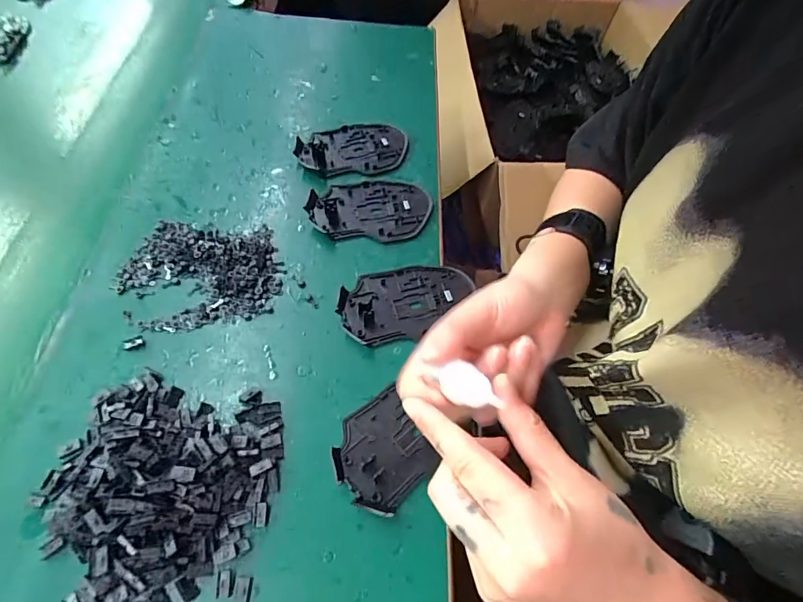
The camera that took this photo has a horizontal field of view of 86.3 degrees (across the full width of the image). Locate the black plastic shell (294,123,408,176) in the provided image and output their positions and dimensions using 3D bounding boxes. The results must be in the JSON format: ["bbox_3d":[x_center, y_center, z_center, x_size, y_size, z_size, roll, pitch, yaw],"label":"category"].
[{"bbox_3d":[-0.051,-0.159,0.445,0.113,0.009,0.069,-7,60,-7],"label":"black plastic shell"}]

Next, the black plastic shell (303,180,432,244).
[{"bbox_3d":[-0.030,-0.090,0.406,0.113,0.011,0.074,2,59,-2],"label":"black plastic shell"}]

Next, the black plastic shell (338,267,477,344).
[{"bbox_3d":[0.005,-0.003,0.357,0.113,0.012,0.064,-14,61,-11],"label":"black plastic shell"}]

